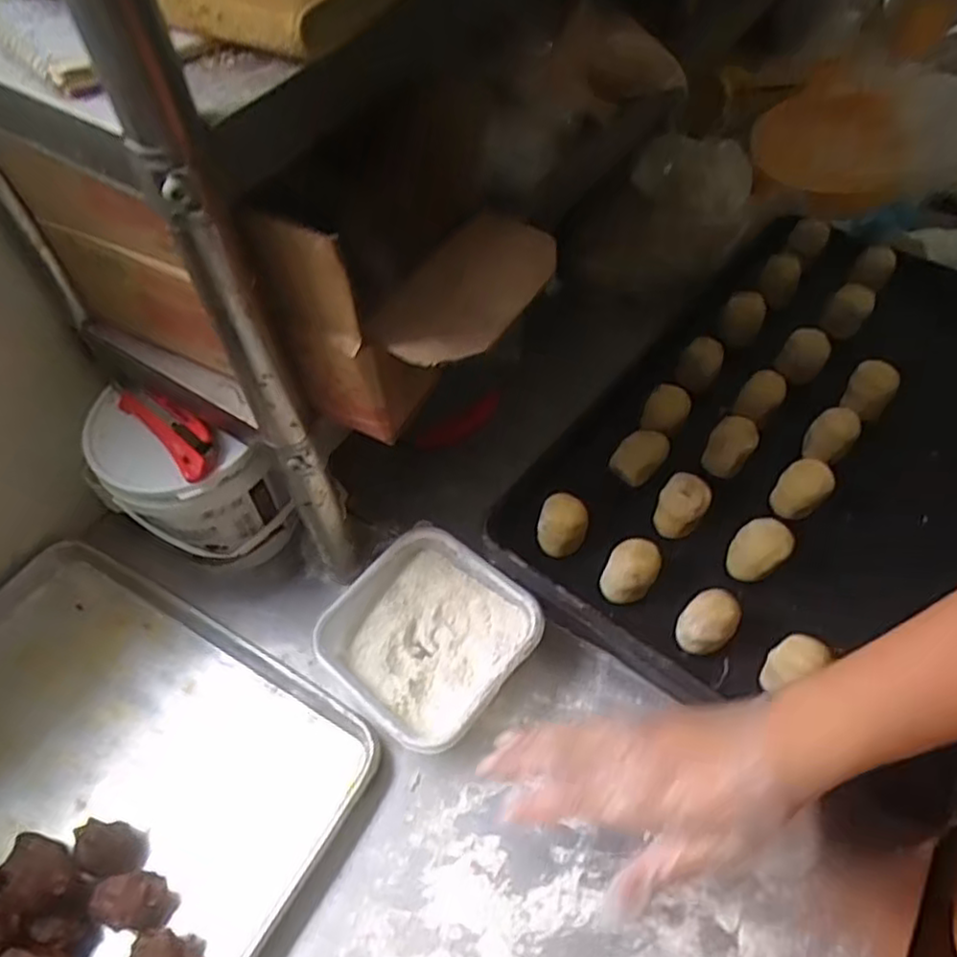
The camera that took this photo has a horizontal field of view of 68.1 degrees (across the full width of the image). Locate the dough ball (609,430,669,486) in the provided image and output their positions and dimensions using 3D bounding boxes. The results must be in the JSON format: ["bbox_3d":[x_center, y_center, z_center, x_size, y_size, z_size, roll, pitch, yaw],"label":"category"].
[{"bbox_3d":[0.154,-0.021,0.670,0.060,0.031,0.037,-38,61,-21],"label":"dough ball"}]

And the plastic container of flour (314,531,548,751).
[{"bbox_3d":[-0.044,0.144,0.628,0.161,0.061,0.165,35,62,24],"label":"plastic container of flour"}]

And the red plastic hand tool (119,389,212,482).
[{"bbox_3d":[-0.259,-0.046,0.594,0.037,0.015,0.122,-40,62,-22],"label":"red plastic hand tool"}]

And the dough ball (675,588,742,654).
[{"bbox_3d":[0.182,0.116,0.565,0.040,0.055,0.039,-1,55,2],"label":"dough ball"}]

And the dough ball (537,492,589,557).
[{"bbox_3d":[0.074,0.041,0.624,0.041,0.049,0.035,8,56,9],"label":"dough ball"}]

